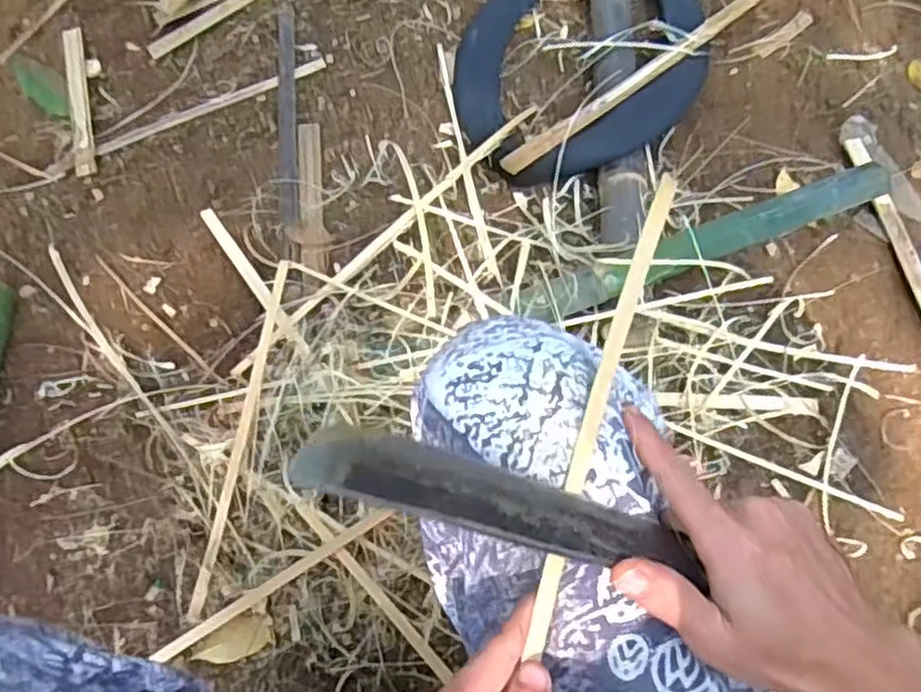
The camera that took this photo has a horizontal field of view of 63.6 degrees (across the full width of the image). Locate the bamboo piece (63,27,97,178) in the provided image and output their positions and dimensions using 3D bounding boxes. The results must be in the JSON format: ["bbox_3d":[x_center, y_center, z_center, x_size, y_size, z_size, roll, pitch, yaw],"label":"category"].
[{"bbox_3d":[-0.515,-0.332,1.004,0.026,0.009,0.241,-11,69,-13],"label":"bamboo piece"}]

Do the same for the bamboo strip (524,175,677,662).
[{"bbox_3d":[0.072,0.029,0.382,0.012,0.011,0.251,17,78,7],"label":"bamboo strip"}]

